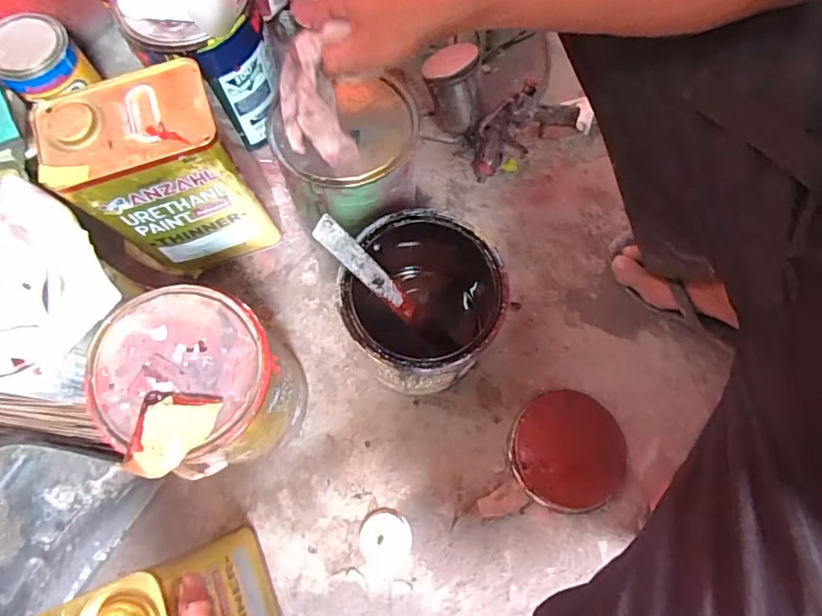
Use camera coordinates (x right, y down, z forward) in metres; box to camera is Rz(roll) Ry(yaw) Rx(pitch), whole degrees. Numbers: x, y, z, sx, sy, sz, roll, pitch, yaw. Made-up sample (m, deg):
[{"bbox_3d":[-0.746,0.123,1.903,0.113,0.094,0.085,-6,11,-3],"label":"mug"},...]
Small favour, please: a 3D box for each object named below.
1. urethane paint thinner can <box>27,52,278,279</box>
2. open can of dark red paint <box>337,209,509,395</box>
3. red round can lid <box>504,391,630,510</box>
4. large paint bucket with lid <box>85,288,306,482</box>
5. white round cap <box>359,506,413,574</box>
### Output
[{"bbox_3d":[-0.272,-0.142,0.599,0.159,0.241,0.102,-20,74,-6],"label":"urethane paint thinner can"},{"bbox_3d":[0.013,0.004,0.599,0.156,0.209,0.173,15,74,5],"label":"open can of dark red paint"},{"bbox_3d":[0.197,0.177,0.644,0.140,0.023,0.141,0,73,0],"label":"red round can lid"},{"bbox_3d":[-0.206,0.087,0.558,0.151,0.227,0.150,0,73,0],"label":"large paint bucket with lid"},{"bbox_3d":[-0.031,0.281,0.622,0.062,0.009,0.071,0,73,0],"label":"white round cap"}]

